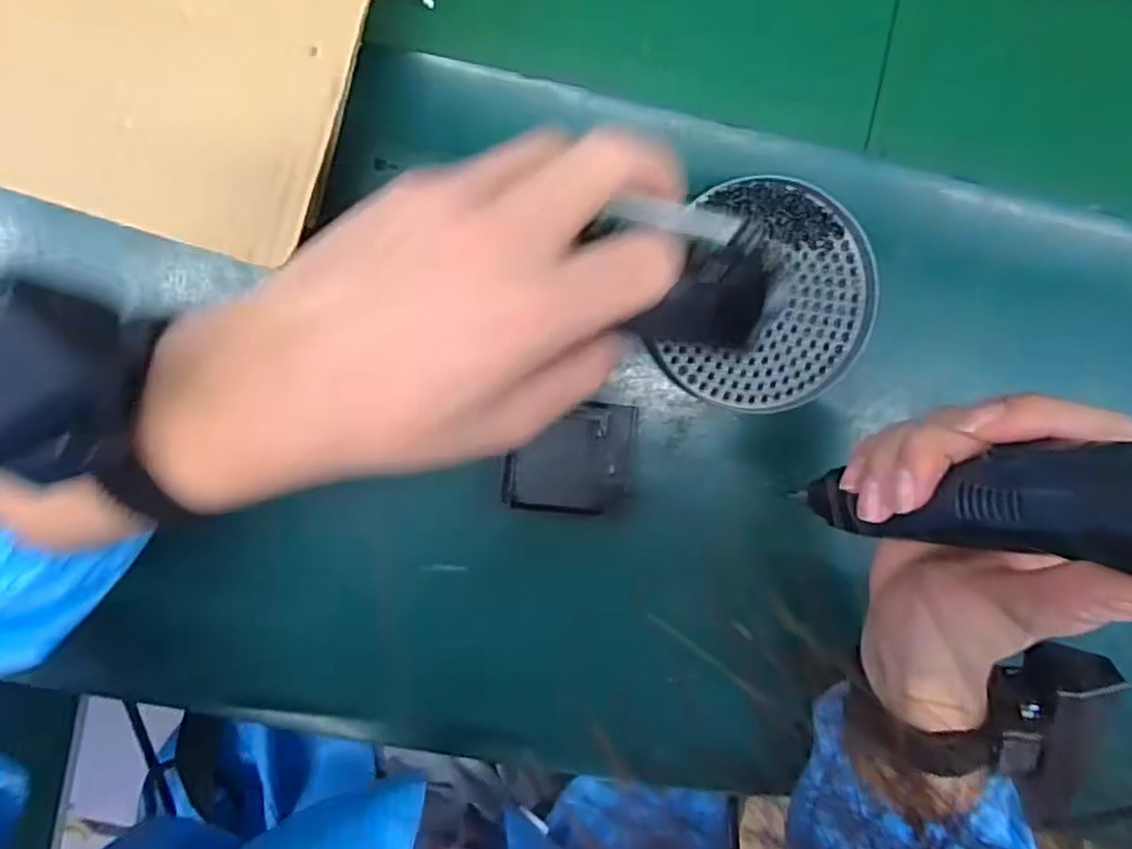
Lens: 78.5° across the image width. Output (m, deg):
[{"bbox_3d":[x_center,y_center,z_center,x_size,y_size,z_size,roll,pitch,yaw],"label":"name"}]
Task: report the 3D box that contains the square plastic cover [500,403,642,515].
[{"bbox_3d":[0.003,0.018,0.368,0.067,0.014,0.060,4,97,-4],"label":"square plastic cover"}]

